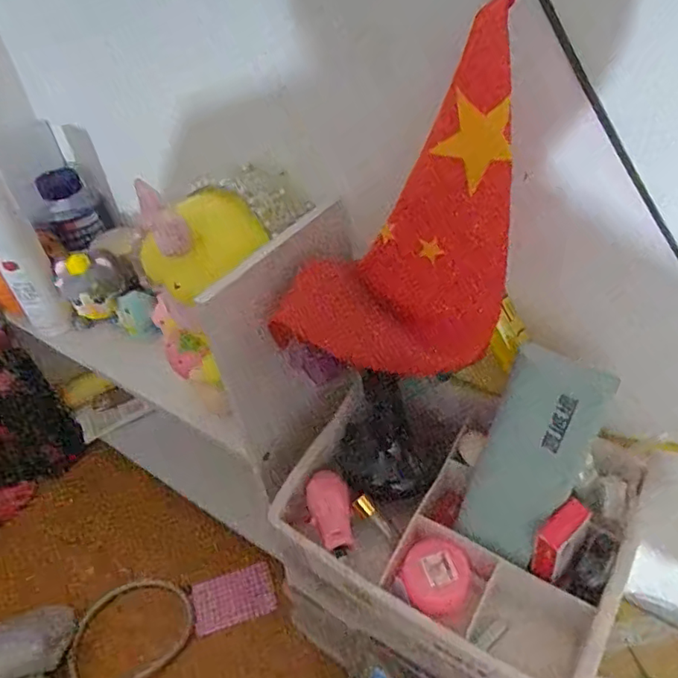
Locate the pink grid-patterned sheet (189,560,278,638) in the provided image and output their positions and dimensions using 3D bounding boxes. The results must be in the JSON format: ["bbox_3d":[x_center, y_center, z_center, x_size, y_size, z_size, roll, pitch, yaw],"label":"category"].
[{"bbox_3d":[-0.116,0.282,0.613,0.088,0.010,0.058,-14,42,-8],"label":"pink grid-patterned sheet"}]

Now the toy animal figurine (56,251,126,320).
[{"bbox_3d":[-0.258,-0.058,0.589,0.064,0.069,0.043,-12,42,-6],"label":"toy animal figurine"}]

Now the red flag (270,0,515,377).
[{"bbox_3d":[0.057,-0.080,0.310,0.116,0.251,0.048,8,37,-20],"label":"red flag"}]

